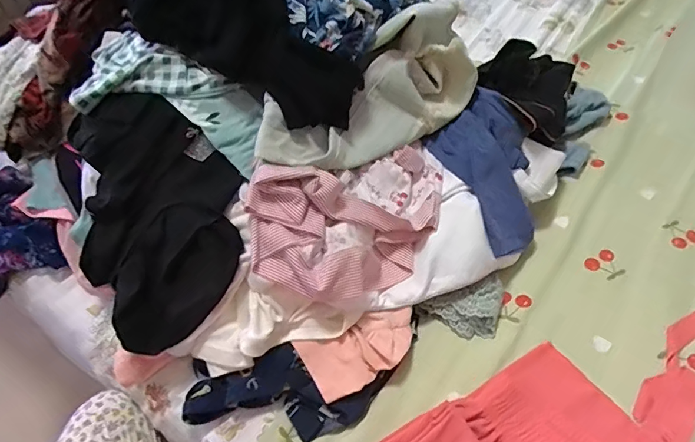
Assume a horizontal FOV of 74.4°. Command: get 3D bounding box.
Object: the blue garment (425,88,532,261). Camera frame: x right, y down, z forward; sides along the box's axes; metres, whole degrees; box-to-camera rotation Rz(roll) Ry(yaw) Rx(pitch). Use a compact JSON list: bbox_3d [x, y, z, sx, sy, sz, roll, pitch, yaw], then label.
[{"bbox_3d":[0.185,-0.066,0.605,0.119,0.036,0.221,-10,77,-5],"label":"blue garment"}]

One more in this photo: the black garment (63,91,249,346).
[{"bbox_3d":[-0.225,-0.004,0.523,0.217,0.050,0.289,-12,86,15],"label":"black garment"}]

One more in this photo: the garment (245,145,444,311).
[{"bbox_3d":[0.025,0.006,0.547,0.275,0.061,0.177,-8,82,-35],"label":"garment"}]

